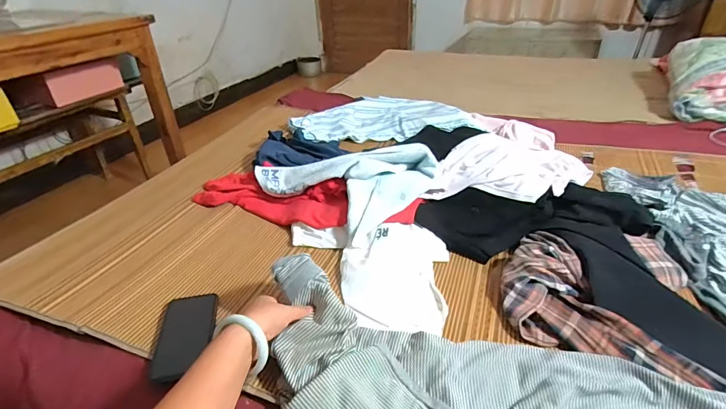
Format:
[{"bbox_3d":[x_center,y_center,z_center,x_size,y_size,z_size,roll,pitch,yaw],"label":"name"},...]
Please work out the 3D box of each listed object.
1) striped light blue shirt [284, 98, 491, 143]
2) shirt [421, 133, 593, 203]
[{"bbox_3d":[0.074,-0.269,1.264,0.550,0.060,0.297,0,32,5],"label":"striped light blue shirt"},{"bbox_3d":[0.318,-0.088,0.877,0.315,0.062,0.237,5,33,12],"label":"shirt"}]

